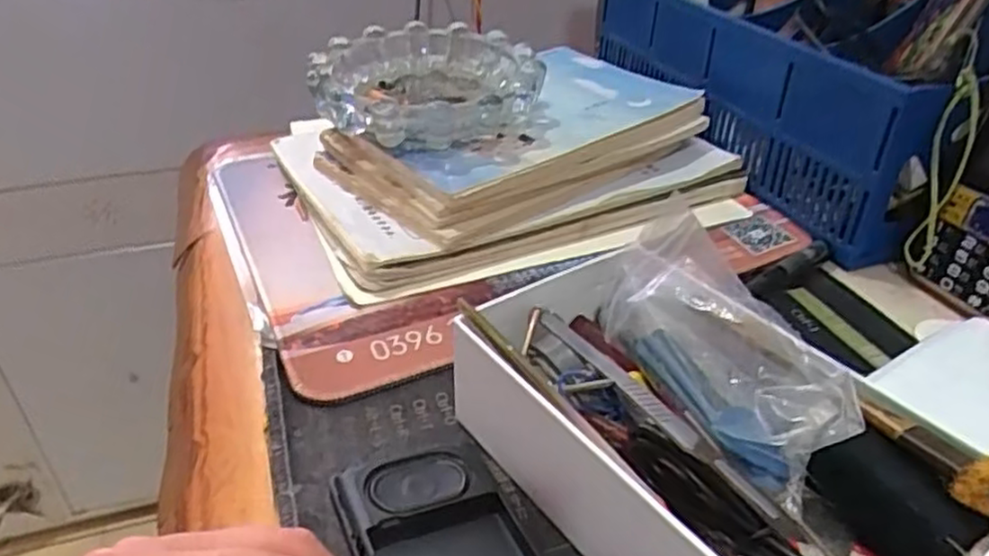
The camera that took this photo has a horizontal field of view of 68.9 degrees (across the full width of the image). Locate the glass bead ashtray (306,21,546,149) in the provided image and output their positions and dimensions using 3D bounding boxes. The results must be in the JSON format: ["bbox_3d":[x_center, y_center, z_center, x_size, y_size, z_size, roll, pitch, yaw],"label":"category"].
[{"bbox_3d":[-0.038,-0.116,0.431,0.127,0.039,0.120,-1,34,1],"label":"glass bead ashtray"}]

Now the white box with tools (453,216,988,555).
[{"bbox_3d":[0.064,0.051,0.244,0.105,0.063,0.175,-27,42,-30],"label":"white box with tools"}]

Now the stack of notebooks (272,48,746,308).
[{"bbox_3d":[0.009,-0.079,0.450,0.254,0.041,0.183,-15,37,-19],"label":"stack of notebooks"}]

